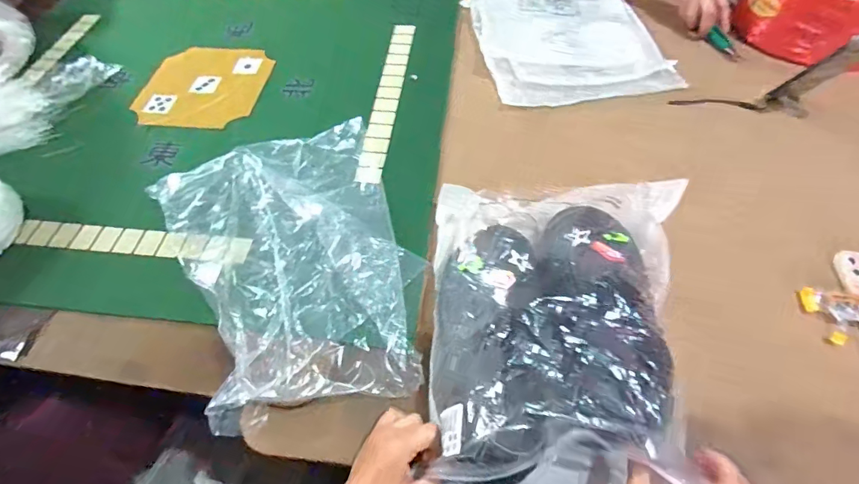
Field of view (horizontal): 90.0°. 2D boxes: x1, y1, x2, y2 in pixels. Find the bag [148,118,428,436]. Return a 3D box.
[{"bbox_3d":[-0.165,0.016,0.547,0.280,0.044,0.406,-23,60,-14],"label":"bag"}]

